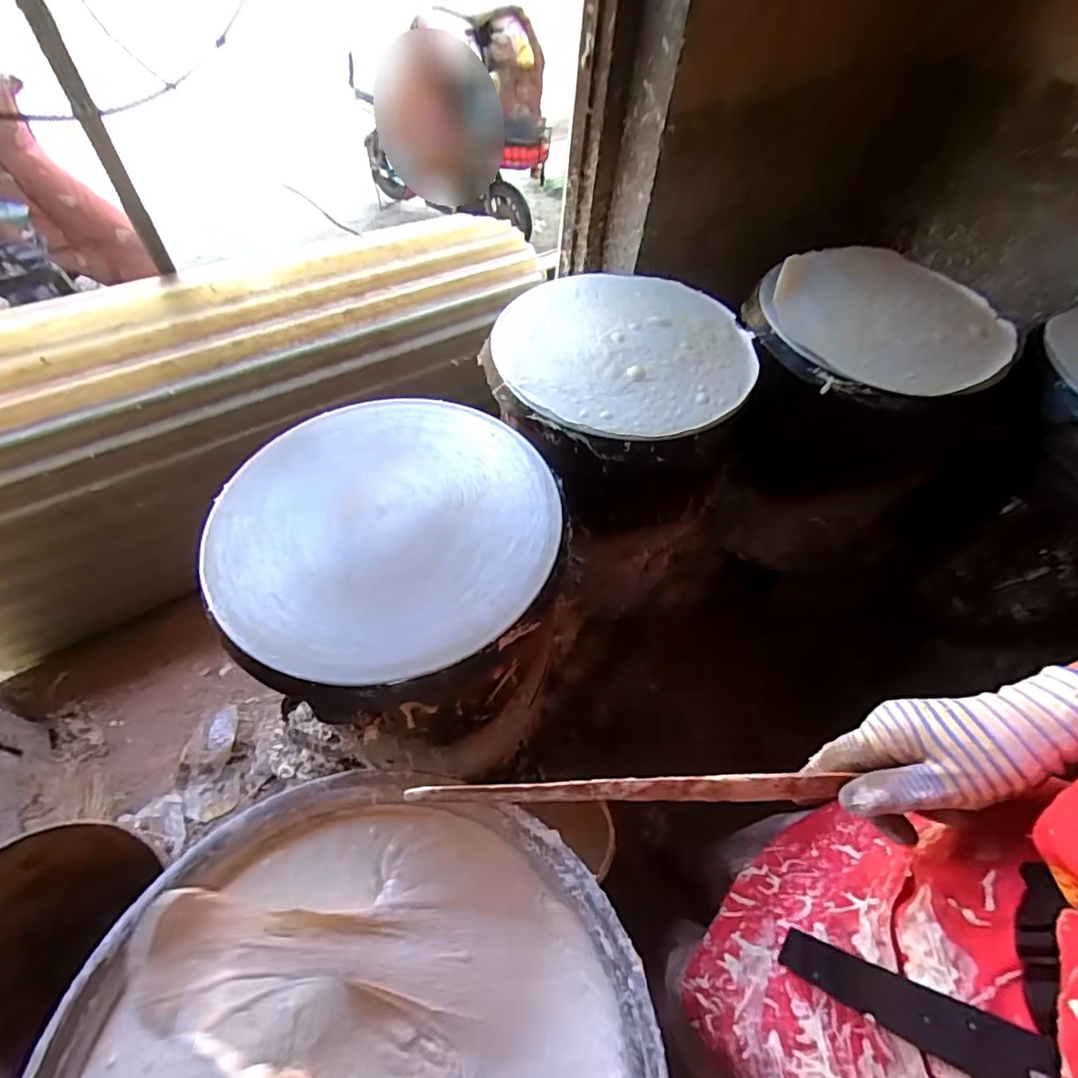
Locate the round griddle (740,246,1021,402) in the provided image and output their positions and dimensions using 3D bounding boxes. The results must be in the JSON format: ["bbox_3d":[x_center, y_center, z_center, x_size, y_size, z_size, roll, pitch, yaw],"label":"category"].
[{"bbox_3d":[0.521,-0.331,0.850,0.361,0.042,0.349,-35,65,-25],"label":"round griddle"}]

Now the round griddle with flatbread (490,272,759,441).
[{"bbox_3d":[0.119,-0.273,0.782,0.345,0.026,0.339,2,55,-3],"label":"round griddle with flatbread"}]

